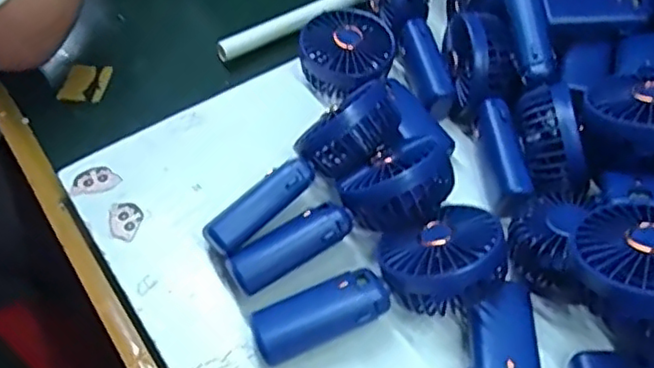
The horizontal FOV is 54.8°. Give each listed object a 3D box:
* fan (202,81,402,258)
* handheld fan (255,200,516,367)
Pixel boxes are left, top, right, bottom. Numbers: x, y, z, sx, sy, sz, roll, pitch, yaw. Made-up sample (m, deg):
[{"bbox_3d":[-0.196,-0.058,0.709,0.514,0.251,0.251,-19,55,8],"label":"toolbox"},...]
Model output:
[{"bbox_3d":[-0.015,-0.008,0.484,0.175,0.068,0.036,-39,62,-15],"label":"fan"},{"bbox_3d":[0.036,0.069,0.429,0.178,0.053,0.072,-24,55,-3],"label":"handheld fan"}]

